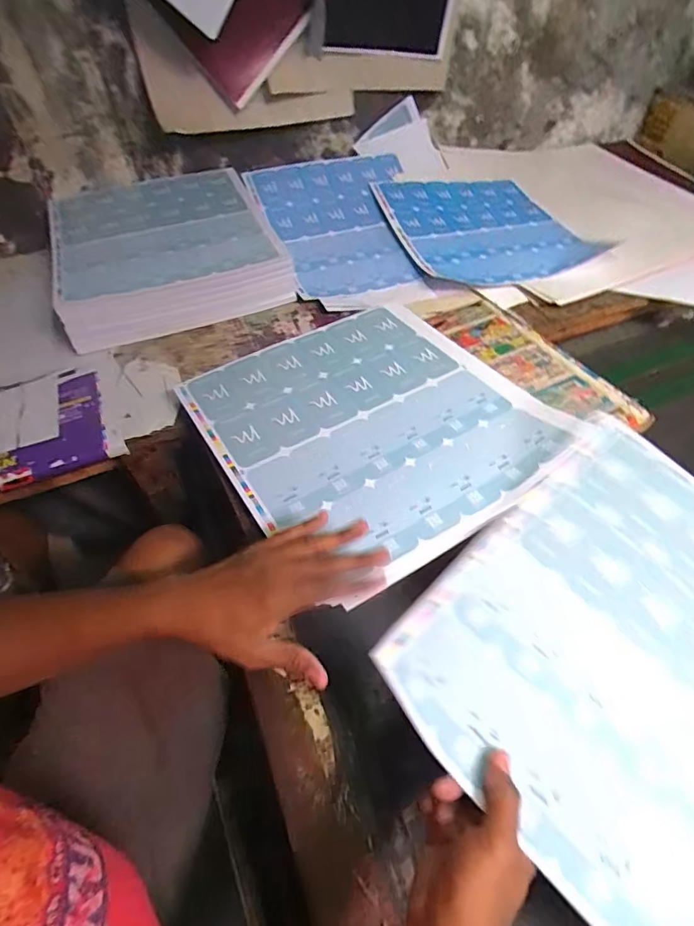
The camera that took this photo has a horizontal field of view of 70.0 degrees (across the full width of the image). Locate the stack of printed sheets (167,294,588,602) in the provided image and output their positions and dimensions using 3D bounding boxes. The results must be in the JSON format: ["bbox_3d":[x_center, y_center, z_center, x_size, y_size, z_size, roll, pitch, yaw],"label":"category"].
[{"bbox_3d":[0.032,-0.059,0.616,0.370,0.031,0.393,-28,55,-19],"label":"stack of printed sheets"}]

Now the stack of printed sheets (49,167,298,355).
[{"bbox_3d":[-0.340,-0.409,0.935,0.373,0.087,0.436,-17,52,-11],"label":"stack of printed sheets"}]

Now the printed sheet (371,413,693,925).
[{"bbox_3d":[0.266,0.168,0.418,0.350,0.064,0.376,35,60,27],"label":"printed sheet"}]

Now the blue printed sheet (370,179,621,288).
[{"bbox_3d":[0.264,-0.468,0.978,0.337,0.046,0.379,-14,52,-9],"label":"blue printed sheet"}]

